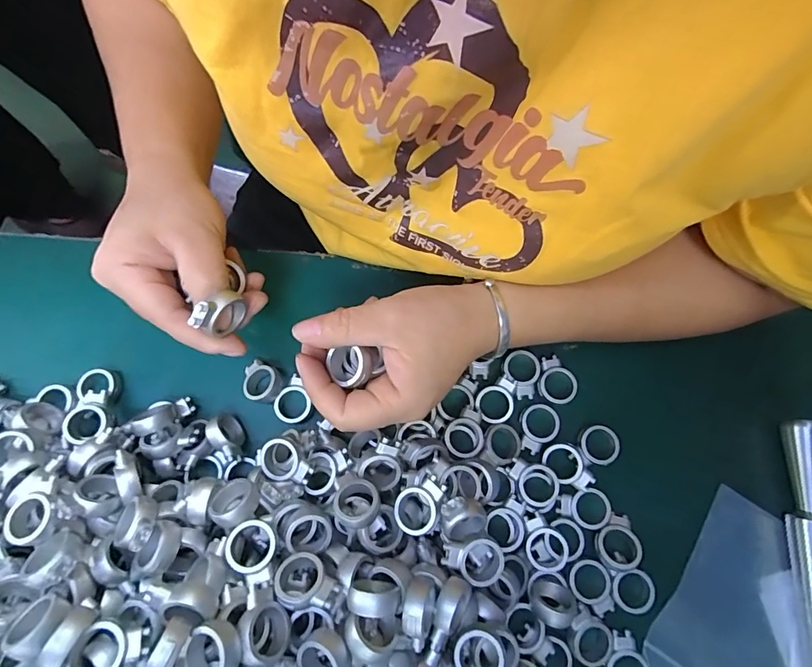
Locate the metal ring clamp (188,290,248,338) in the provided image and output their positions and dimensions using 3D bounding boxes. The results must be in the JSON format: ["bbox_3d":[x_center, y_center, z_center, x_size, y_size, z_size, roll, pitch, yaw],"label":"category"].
[{"bbox_3d":[-0.098,-0.011,0.231,0.008,0.031,0.025,29,75,9],"label":"metal ring clamp"}]

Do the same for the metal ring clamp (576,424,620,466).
[{"bbox_3d":[0.129,0.075,0.290,0.027,0.008,0.026,-2,73,0],"label":"metal ring clamp"}]

